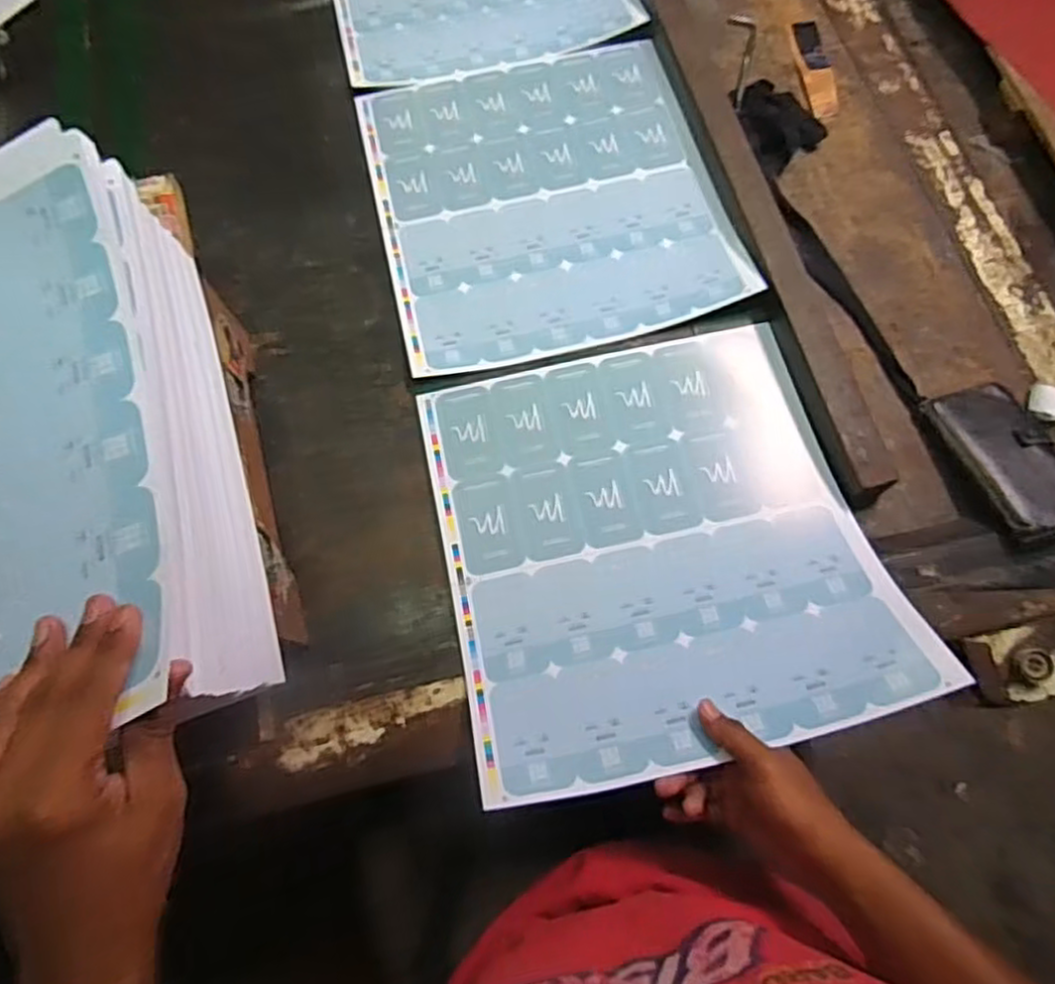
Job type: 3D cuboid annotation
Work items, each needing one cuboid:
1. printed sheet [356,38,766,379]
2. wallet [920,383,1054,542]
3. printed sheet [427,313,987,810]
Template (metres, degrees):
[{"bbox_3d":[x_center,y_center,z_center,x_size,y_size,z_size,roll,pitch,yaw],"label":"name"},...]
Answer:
[{"bbox_3d":[0.016,-0.324,0.767,0.350,0.012,0.381,-14,71,-3],"label":"printed sheet"},{"bbox_3d":[0.436,-0.033,0.638,0.079,0.020,0.152,-24,59,9],"label":"wallet"},{"bbox_3d":[0.106,0.030,0.608,0.357,0.083,0.378,-13,71,-3],"label":"printed sheet"}]

